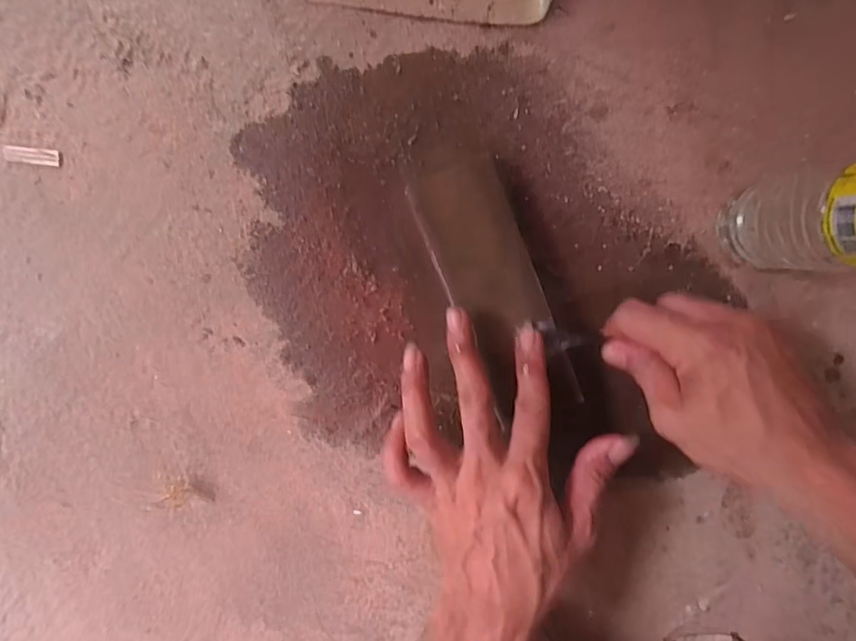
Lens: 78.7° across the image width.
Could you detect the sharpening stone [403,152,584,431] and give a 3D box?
[{"bbox_3d":[0.047,-0.023,0.357,0.062,0.027,0.180,-23,96,6],"label":"sharpening stone"}]

